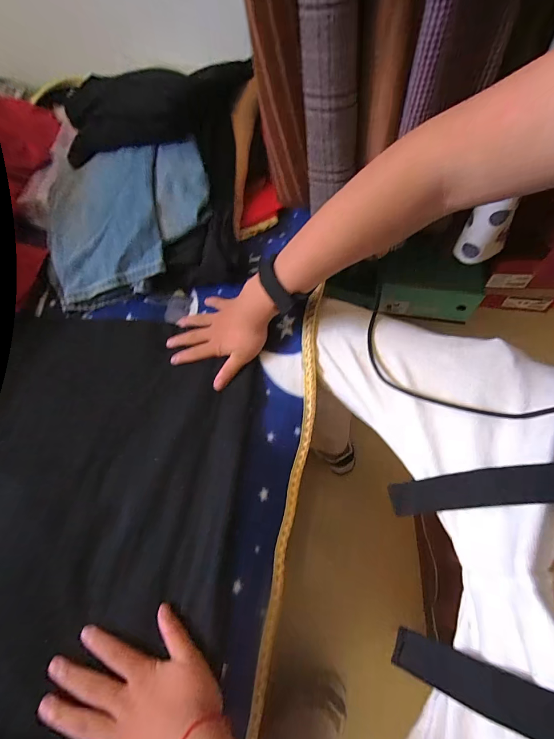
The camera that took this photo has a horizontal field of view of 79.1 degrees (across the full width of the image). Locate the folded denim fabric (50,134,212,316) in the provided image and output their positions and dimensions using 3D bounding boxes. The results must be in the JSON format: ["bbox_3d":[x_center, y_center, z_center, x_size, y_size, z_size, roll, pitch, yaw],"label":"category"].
[{"bbox_3d":[-0.247,-0.254,0.533,0.281,0.117,0.248,-10,62,2],"label":"folded denim fabric"}]

